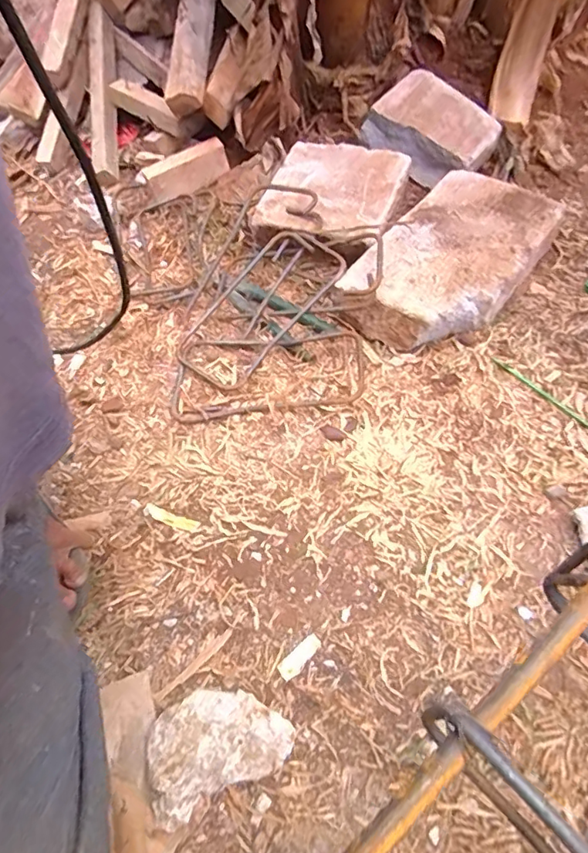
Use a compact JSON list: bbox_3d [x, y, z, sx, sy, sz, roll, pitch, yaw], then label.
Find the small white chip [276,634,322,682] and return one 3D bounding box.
[{"bbox_3d":[0.006,0.212,0.466,0.045,0.004,0.017,-37,63,-19],"label":"small white chip"}]

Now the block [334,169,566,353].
[{"bbox_3d":[0.233,-0.245,0.757,0.194,0.083,0.341,33,63,23],"label":"block"}]

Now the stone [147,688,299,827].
[{"bbox_3d":[-0.065,0.252,0.407,0.118,0.041,0.075,-21,53,-16],"label":"stone"}]

